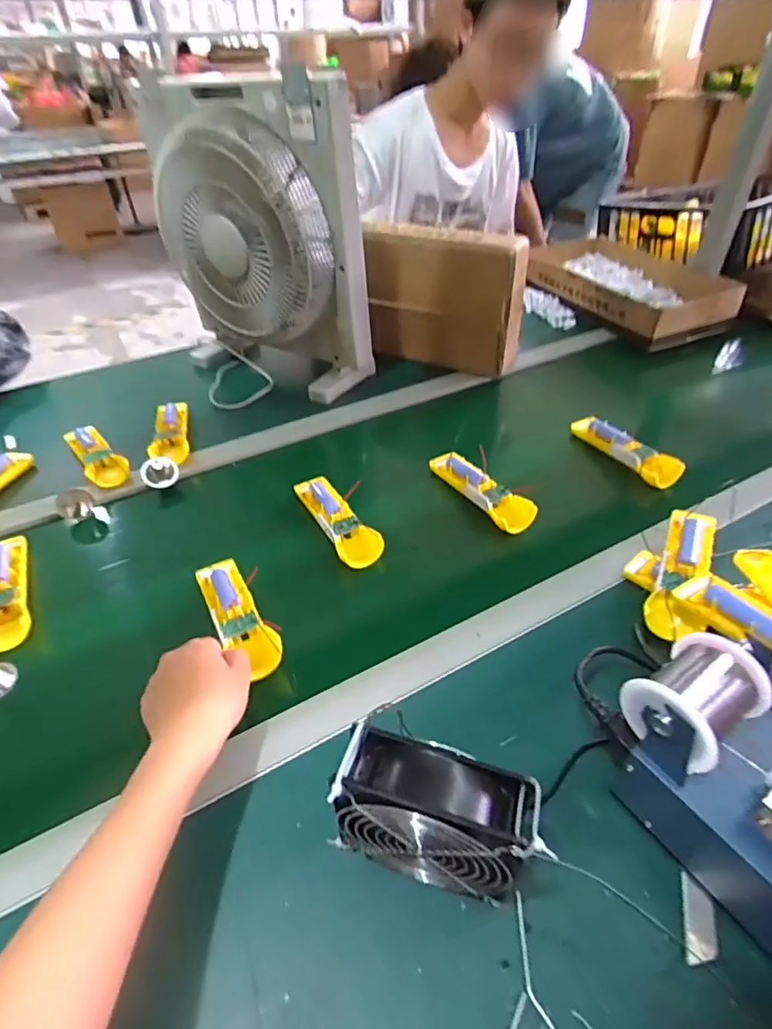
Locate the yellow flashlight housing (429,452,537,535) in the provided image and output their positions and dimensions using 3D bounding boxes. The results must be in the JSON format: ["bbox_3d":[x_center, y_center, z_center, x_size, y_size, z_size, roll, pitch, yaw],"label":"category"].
[{"bbox_3d":[0.117,-0.034,0.701,0.045,0.029,0.166,-26,48,-25],"label":"yellow flashlight housing"}]

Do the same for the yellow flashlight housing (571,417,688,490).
[{"bbox_3d":[0.334,-0.095,0.758,0.049,0.028,0.166,-19,46,-19],"label":"yellow flashlight housing"}]

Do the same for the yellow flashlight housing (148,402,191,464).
[{"bbox_3d":[-0.319,-0.119,0.805,0.052,0.026,0.167,-12,44,-13],"label":"yellow flashlight housing"}]

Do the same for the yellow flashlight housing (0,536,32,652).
[{"bbox_3d":[-0.416,0.079,0.587,0.051,0.023,0.166,-21,46,-21],"label":"yellow flashlight housing"}]

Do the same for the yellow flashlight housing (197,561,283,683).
[{"bbox_3d":[-0.150,0.096,0.544,0.048,0.024,0.158,-25,44,-24],"label":"yellow flashlight housing"}]

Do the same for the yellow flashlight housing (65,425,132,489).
[{"bbox_3d":[-0.406,-0.083,0.768,0.053,0.030,0.157,-27,49,-26],"label":"yellow flashlight housing"}]

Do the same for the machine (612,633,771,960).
[{"bbox_3d":[0.259,0.192,0.359,0.106,0.140,0.196,-23,47,-23],"label":"machine"}]

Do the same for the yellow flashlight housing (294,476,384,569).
[{"bbox_3d":[-0.061,0.001,0.668,0.050,0.024,0.165,-20,46,-20],"label":"yellow flashlight housing"}]

